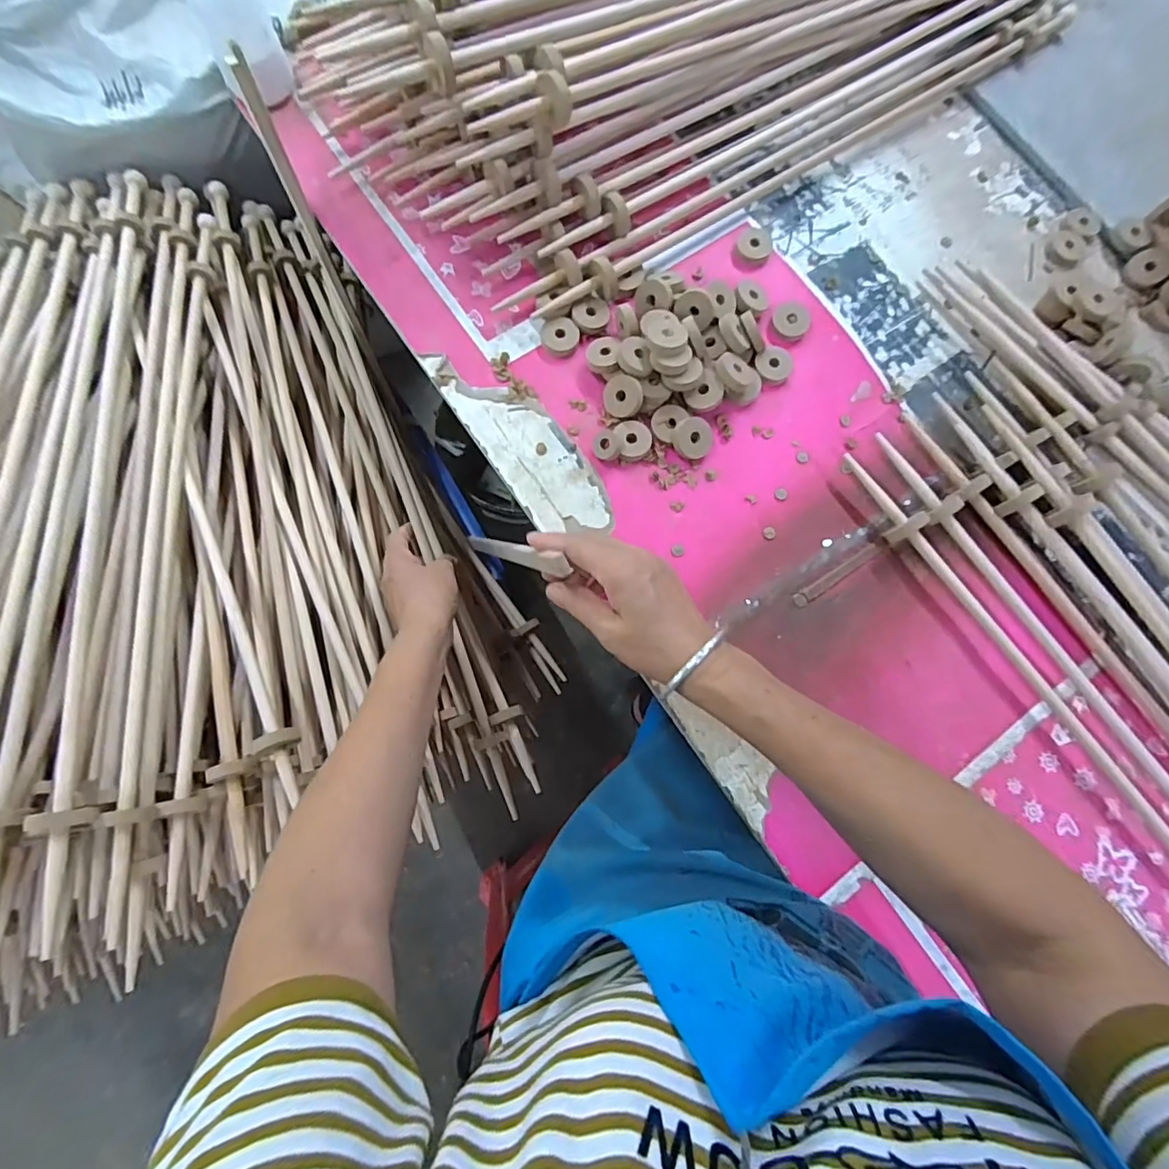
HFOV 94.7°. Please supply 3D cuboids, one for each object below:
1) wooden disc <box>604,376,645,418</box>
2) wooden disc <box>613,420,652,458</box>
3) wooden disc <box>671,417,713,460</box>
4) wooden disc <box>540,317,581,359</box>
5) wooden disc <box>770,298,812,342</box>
[{"bbox_3d":[0.034,-0.165,0.473,0.035,0.006,0.035,6,109,19],"label":"wooden disc"},{"bbox_3d":[0.044,-0.129,0.478,0.030,0.012,0.033,1,78,-2],"label":"wooden disc"},{"bbox_3d":[0.096,-0.129,0.474,0.037,0.006,0.036,0,92,-10],"label":"wooden disc"},{"bbox_3d":[-0.022,-0.228,0.497,0.035,0.014,0.035,1,78,-2],"label":"wooden disc"},{"bbox_3d":[0.195,-0.246,0.504,0.034,0.009,0.036,1,99,7],"label":"wooden disc"}]

